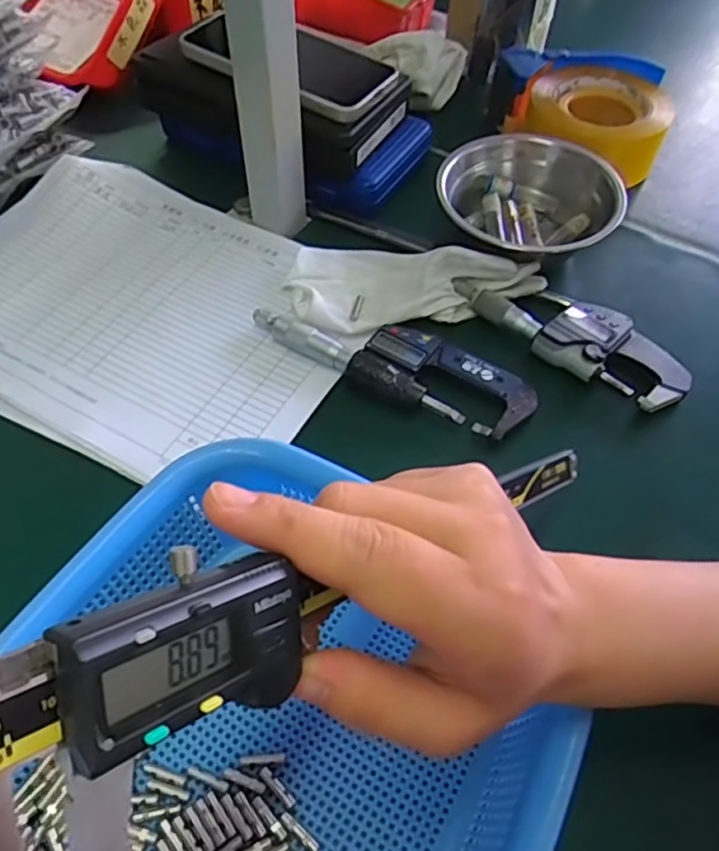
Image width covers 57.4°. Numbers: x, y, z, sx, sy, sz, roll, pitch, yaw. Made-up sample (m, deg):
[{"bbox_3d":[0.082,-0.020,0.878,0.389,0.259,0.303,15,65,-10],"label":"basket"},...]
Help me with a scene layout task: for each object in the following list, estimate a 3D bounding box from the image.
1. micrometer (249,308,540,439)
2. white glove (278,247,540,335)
[{"bbox_3d":[0.022,-0.043,0.428,0.183,0.018,0.056,28,58,16],"label":"micrometer"},{"bbox_3d":[0.038,-0.093,0.453,0.179,0.037,0.080,5,54,1],"label":"white glove"}]

